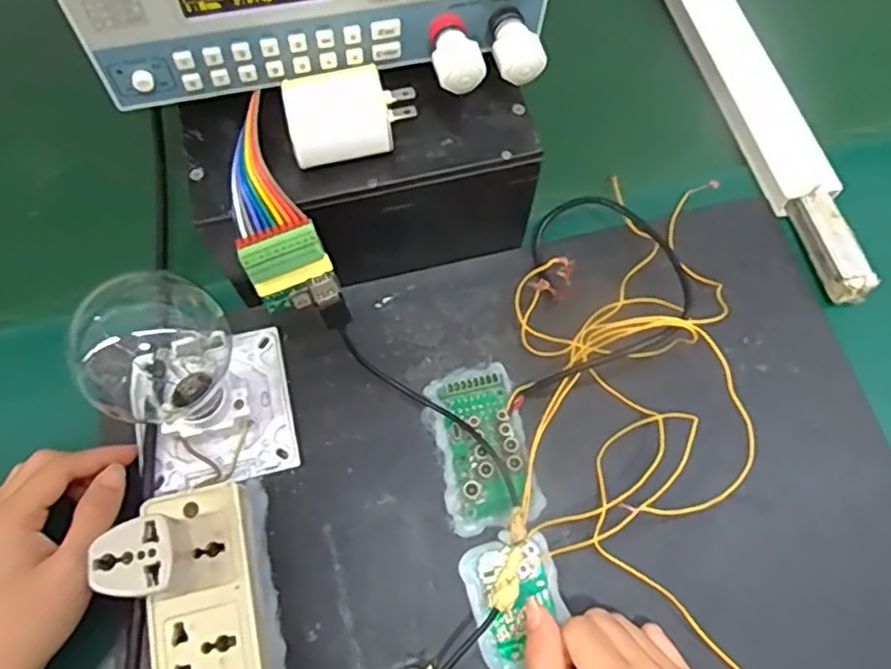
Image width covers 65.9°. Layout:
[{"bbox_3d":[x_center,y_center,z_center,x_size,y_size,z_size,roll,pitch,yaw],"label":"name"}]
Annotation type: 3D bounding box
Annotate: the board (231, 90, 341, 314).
[{"bbox_3d":[-0.089,-0.059,0.346,0.039,0.021,0.104,-21,108,-7],"label":"board"}]

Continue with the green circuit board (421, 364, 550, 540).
[{"bbox_3d":[0.020,0.061,0.390,0.053,0.020,0.091,-13,68,-5],"label":"green circuit board"}]

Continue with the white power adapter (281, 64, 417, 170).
[{"bbox_3d":[-0.047,-0.110,0.341,0.062,0.023,0.039,-14,68,-6],"label":"white power adapter"}]

